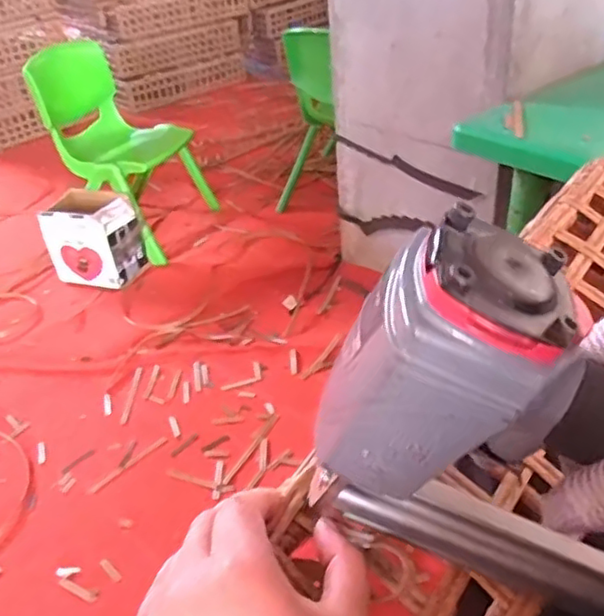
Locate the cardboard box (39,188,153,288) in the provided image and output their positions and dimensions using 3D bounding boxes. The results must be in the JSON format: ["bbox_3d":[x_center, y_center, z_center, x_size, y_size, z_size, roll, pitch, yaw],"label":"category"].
[{"bbox_3d":[-0.558,-0.193,1.739,0.199,0.231,0.152,7,38,16],"label":"cardboard box"}]

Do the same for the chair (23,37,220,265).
[{"bbox_3d":[-0.491,-0.479,1.831,0.335,0.501,0.374,13,38,25],"label":"chair"}]

